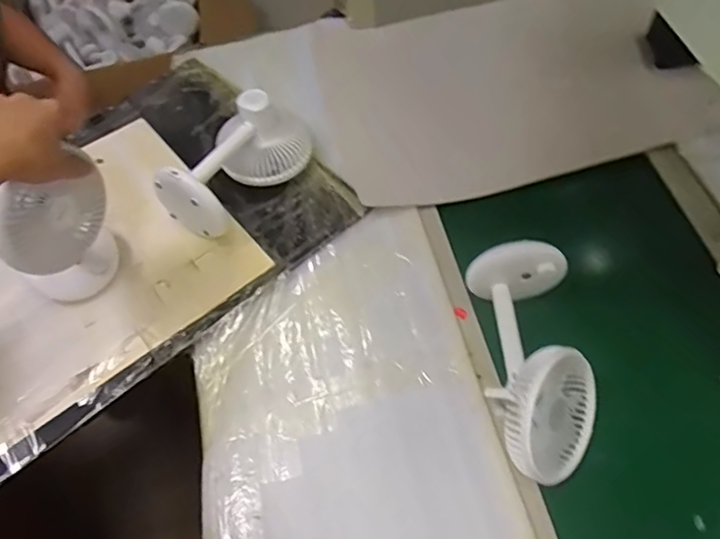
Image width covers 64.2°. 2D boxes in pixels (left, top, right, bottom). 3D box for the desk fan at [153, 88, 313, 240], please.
[{"bbox_3d":[-0.164,-0.159,0.774,0.116,0.110,0.239,35,68,24],"label":"desk fan"}]

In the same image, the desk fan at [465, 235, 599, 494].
[{"bbox_3d":[0.187,0.092,0.606,0.110,0.097,0.241,-8,57,1],"label":"desk fan"}]

